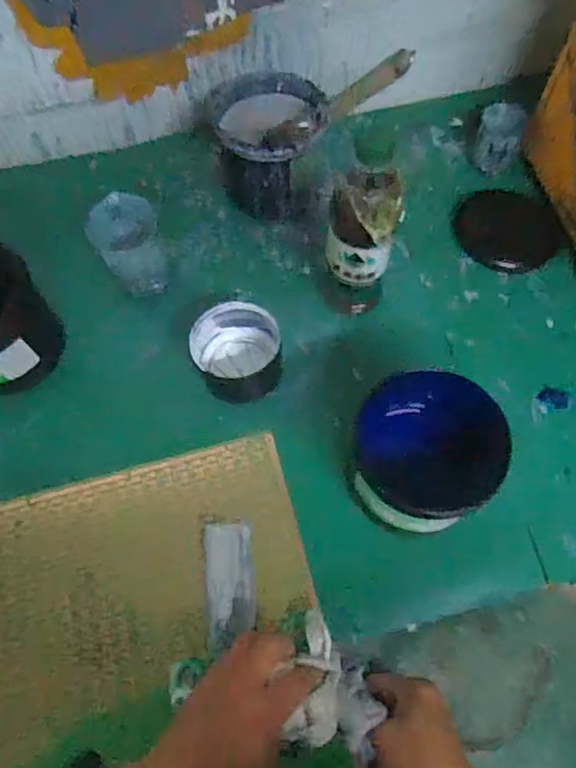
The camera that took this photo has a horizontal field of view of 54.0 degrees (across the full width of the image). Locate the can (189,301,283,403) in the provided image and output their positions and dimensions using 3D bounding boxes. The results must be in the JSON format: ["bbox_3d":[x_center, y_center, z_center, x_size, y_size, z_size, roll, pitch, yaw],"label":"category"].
[{"bbox_3d":[-0.053,-0.038,0.585,0.082,0.058,0.089,0,65,0],"label":"can"}]

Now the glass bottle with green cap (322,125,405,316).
[{"bbox_3d":[0.070,-0.136,0.556,0.065,0.207,0.062,13,66,6],"label":"glass bottle with green cap"}]

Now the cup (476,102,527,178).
[{"bbox_3d":[0.265,-0.308,0.714,0.053,0.070,0.052,0,65,0],"label":"cup"}]

